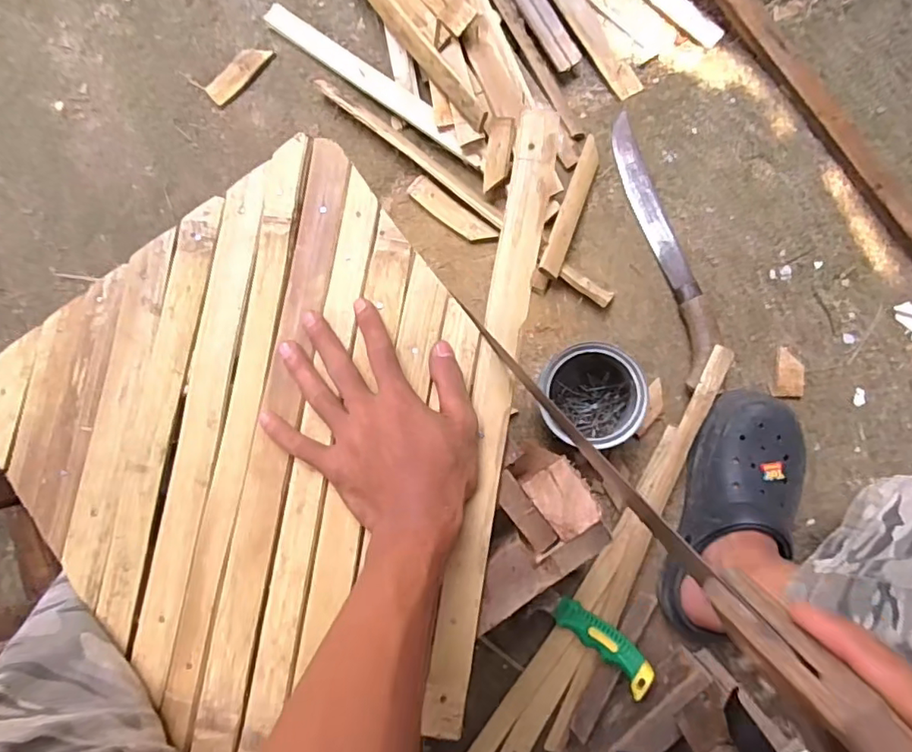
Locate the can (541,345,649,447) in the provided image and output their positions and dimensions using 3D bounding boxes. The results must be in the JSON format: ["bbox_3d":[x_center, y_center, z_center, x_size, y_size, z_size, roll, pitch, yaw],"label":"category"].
[{"bbox_3d":[0.145,0.021,0.616,0.092,0.121,0.098,0,85,5],"label":"can"}]

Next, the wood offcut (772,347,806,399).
[{"bbox_3d":[0.392,-0.003,0.661,0.034,0.012,0.058,9,86,5],"label":"wood offcut"}]

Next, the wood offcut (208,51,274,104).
[{"bbox_3d":[-0.285,-0.397,0.740,0.095,0.016,0.030,-43,83,0],"label":"wood offcut"}]

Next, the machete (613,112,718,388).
[{"bbox_3d":[0.252,-0.158,0.675,0.049,0.030,0.337,-14,84,3],"label":"machete"}]

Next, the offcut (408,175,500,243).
[{"bbox_3d":[-0.007,-0.204,0.710,0.125,0.014,0.029,41,89,7],"label":"offcut"}]

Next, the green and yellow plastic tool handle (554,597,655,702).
[{"bbox_3d":[0.161,0.292,0.615,0.117,0.028,0.037,36,89,27],"label":"green and yellow plastic tool handle"}]

